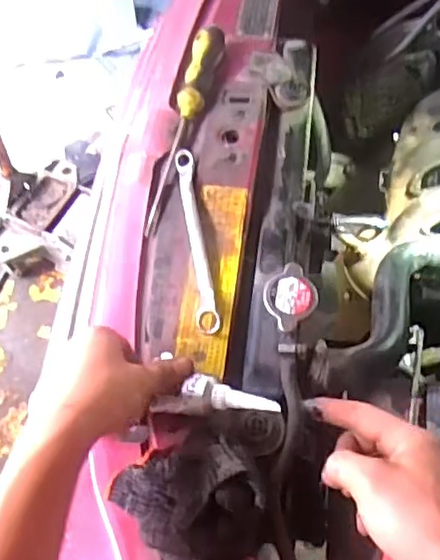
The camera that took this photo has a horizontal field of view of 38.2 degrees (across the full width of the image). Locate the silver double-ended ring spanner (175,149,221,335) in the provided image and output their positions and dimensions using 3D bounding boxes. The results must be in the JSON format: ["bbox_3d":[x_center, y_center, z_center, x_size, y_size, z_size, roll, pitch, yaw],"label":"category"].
[{"bbox_3d":[-0.021,-0.040,0.573,0.019,0.016,0.187,-8,62,-3],"label":"silver double-ended ring spanner"}]

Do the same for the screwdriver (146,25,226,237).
[{"bbox_3d":[-0.035,-0.157,0.623,0.028,0.031,0.240,12,63,8],"label":"screwdriver"}]

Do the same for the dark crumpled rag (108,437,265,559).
[{"bbox_3d":[-0.008,0.162,0.449,0.090,0.050,0.124,-39,68,-18],"label":"dark crumpled rag"}]

